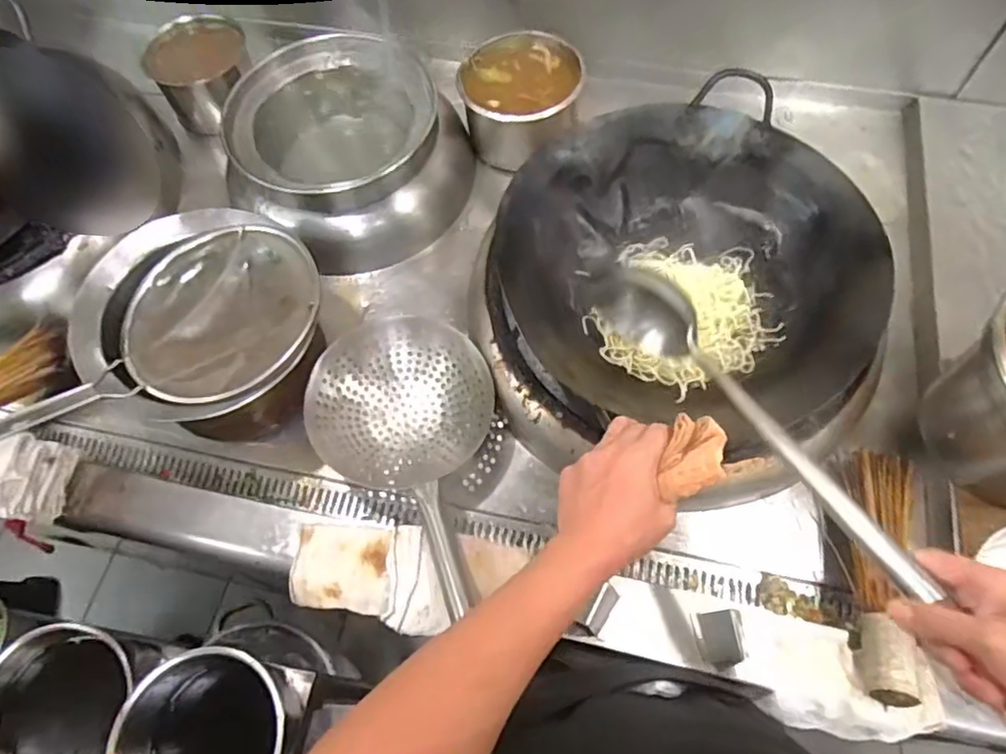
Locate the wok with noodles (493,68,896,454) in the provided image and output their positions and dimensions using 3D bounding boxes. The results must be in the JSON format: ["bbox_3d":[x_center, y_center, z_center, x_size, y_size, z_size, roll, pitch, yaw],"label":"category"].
[{"bbox_3d":[0.216,-0.123,0.765,0.423,0.137,0.408,-18,64,-8],"label":"wok with noodles"}]

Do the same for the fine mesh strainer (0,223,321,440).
[{"bbox_3d":[-0.463,-0.019,0.733,0.531,0.086,0.223,-30,66,-13],"label":"fine mesh strainer"}]

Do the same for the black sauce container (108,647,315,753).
[{"bbox_3d":[-0.292,0.370,0.666,0.151,0.164,0.161,38,70,19],"label":"black sauce container"}]

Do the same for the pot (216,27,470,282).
[{"bbox_3d":[-0.240,-0.340,1.014,0.290,0.222,0.333,38,70,18],"label":"pot"}]

